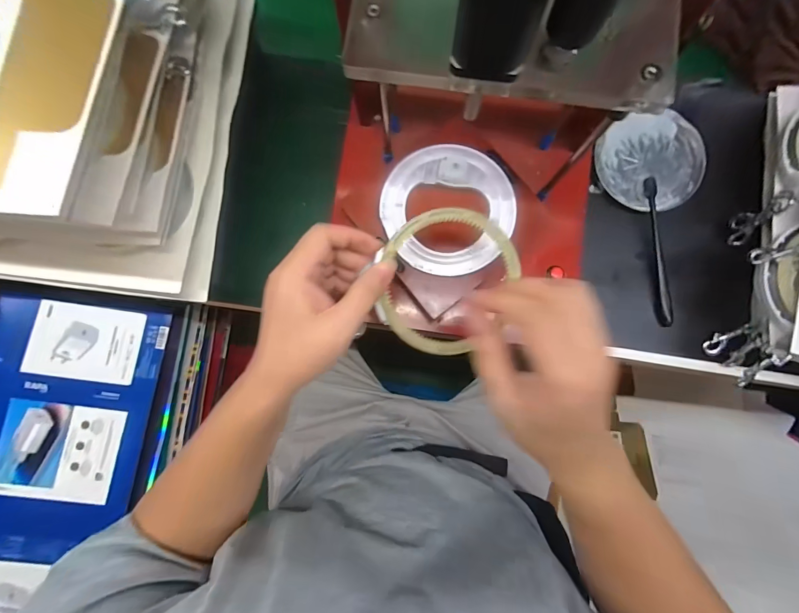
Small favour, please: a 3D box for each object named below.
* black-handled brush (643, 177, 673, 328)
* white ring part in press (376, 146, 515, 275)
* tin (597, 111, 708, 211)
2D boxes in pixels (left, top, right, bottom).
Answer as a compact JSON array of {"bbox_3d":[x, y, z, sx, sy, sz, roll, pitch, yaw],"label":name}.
[{"bbox_3d":[0.310,-0.066,0.425,0.017,0.016,0.176,-4,83,1],"label":"black-handled brush"},{"bbox_3d":[0.049,-0.099,0.358,0.132,0.014,0.133,0,83,1],"label":"white ring part in press"},{"bbox_3d":[0.311,-0.178,0.437,0.128,0.012,0.117,0,83,1],"label":"tin"}]

